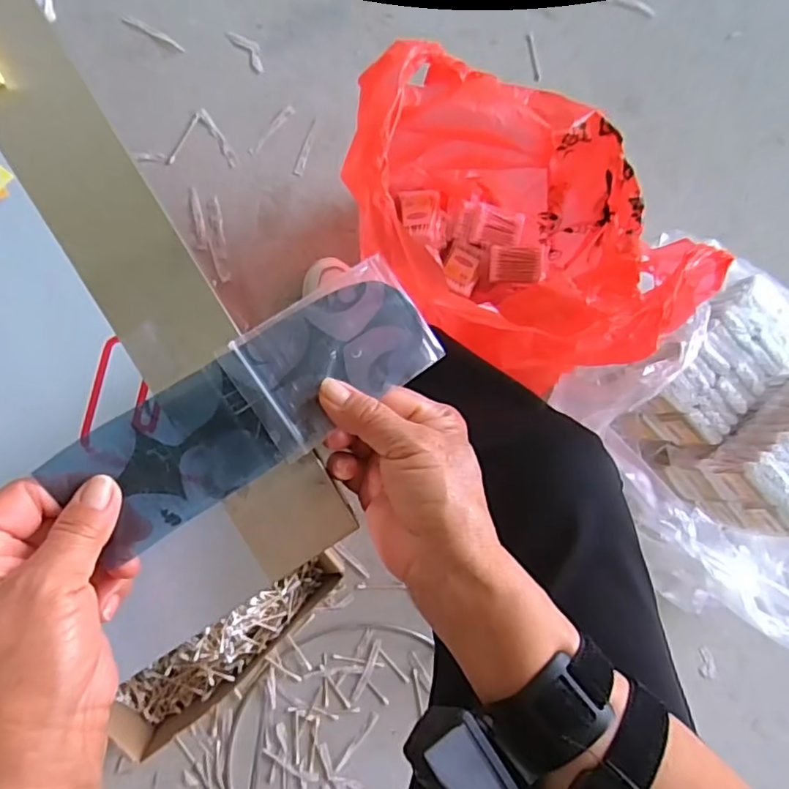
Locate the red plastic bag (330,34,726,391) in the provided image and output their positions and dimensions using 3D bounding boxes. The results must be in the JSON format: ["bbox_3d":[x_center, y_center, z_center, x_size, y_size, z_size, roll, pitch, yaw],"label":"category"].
[{"bbox_3d":[0.132,-0.180,0.673,0.397,0.304,0.273,22,85,-8],"label":"red plastic bag"}]

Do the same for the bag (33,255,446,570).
[{"bbox_3d":[-0.066,0.004,0.285,0.190,0.010,0.063,-35,94,-14],"label":"bag"}]

